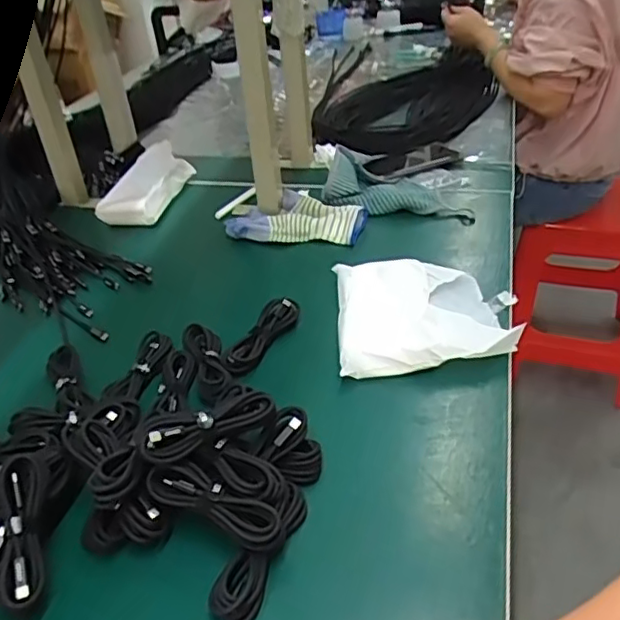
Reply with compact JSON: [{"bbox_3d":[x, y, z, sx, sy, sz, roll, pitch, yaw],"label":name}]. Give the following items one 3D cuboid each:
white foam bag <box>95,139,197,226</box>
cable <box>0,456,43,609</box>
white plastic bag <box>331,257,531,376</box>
[{"bbox_3d":[-0.252,-0.196,0.930,0.091,0.053,0.172,3,36,13],"label":"white foam bag"},{"bbox_3d":[-0.204,0.154,0.426,0.025,0.013,0.100,-12,59,-10],"label":"cable"},{"bbox_3d":[0.120,-0.001,0.639,0.178,0.029,0.177,-3,35,4],"label":"white plastic bag"}]

